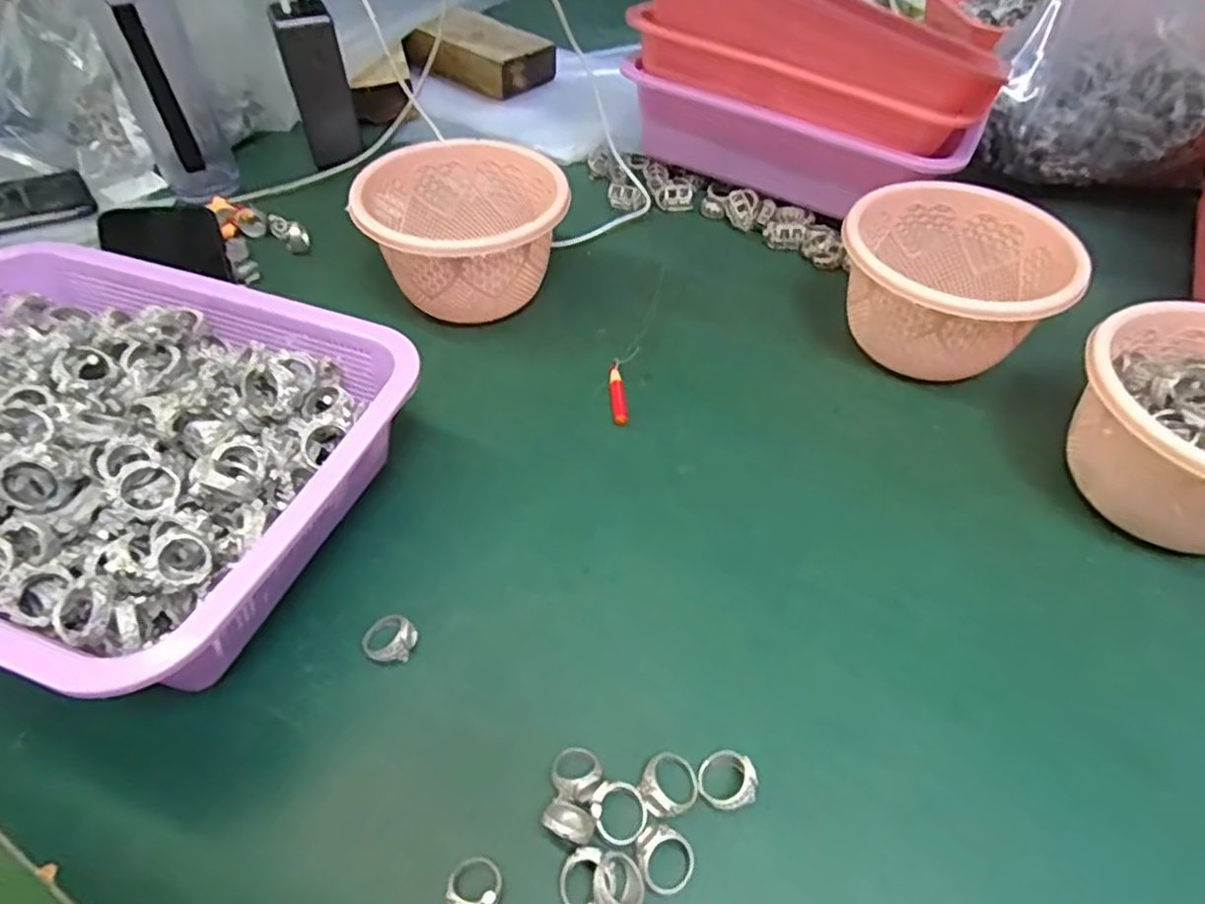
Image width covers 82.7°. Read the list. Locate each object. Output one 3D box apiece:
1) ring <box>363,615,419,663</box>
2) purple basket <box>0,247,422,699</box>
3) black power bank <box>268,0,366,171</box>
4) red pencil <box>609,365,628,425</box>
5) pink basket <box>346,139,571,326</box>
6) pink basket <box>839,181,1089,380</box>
[{"bbox_3d":[-0.107,0.092,0.343,0.025,0.012,0.024,0,48,0],"label":"ring"},{"bbox_3d":[-0.266,-0.002,0.372,0.305,0.082,0.235,15,51,12],"label":"purple basket"},{"bbox_3d":[-0.260,-0.338,0.632,0.051,0.124,0.032,-25,54,-20],"label":"black power bank"},{"bbox_3d":[0.010,-0.037,0.471,0.010,0.015,0.050,-4,48,-3],"label":"red pencil"},{"bbox_3d":[-0.103,-0.155,0.515,0.138,0.095,0.134,0,48,0],"label":"pink basket"},{"bbox_3d":[0.241,-0.112,0.482,0.139,0.092,0.132,25,53,21],"label":"pink basket"}]

